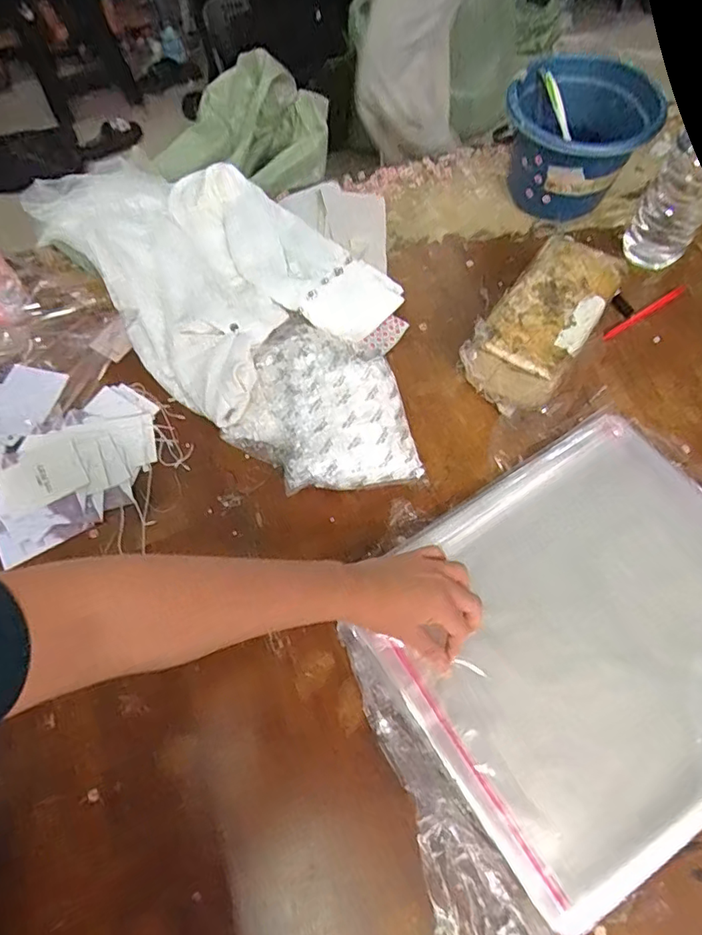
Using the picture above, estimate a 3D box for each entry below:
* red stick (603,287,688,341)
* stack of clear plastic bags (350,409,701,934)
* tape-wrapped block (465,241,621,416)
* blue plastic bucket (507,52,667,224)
[{"bbox_3d":[0.371,-0.196,0.679,0.139,0.006,0.011,-32,66,-12],"label":"red stick"},{"bbox_3d":[0.223,0.152,0.502,0.357,0.031,0.326,-33,64,-5],"label":"stack of clear plastic bags"},{"bbox_3d":[0.227,-0.166,0.639,0.112,0.088,0.205,34,71,18],"label":"tape-wrapped block"},{"bbox_3d":[0.295,-0.436,0.734,0.167,0.147,0.170,-1,64,3],"label":"blue plastic bucket"}]

